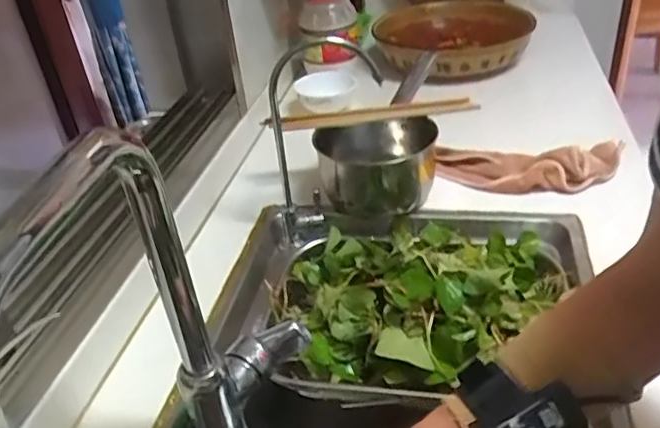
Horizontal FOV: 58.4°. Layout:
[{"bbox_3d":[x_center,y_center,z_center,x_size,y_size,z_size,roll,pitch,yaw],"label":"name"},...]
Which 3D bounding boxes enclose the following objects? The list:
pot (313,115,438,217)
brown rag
[{"bbox_3d":[0.068,-0.068,0.787,0.142,0.085,0.138,-22,37,-21],"label":"pot"},{"bbox_3d":[0.271,-0.070,0.804,0.244,0.045,0.099,1,35,11],"label":"brown rag"}]

